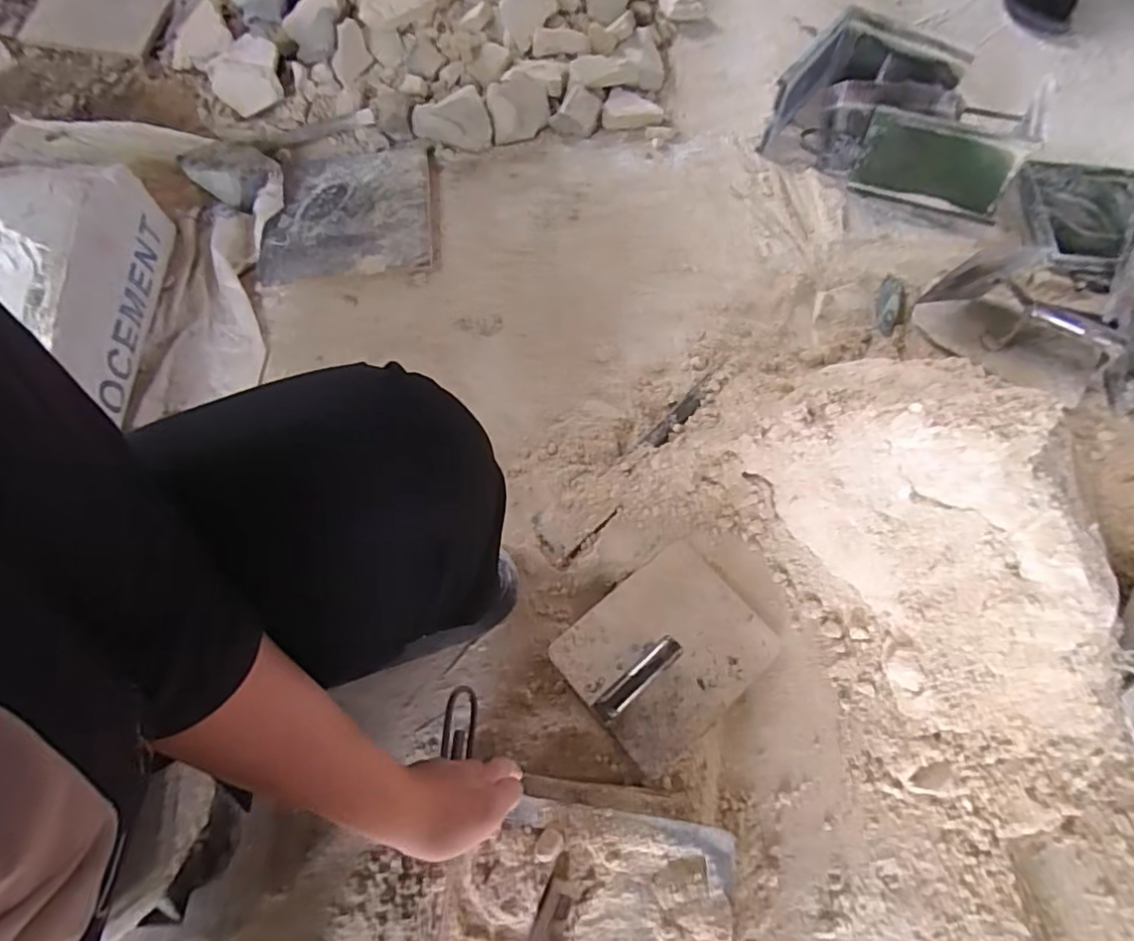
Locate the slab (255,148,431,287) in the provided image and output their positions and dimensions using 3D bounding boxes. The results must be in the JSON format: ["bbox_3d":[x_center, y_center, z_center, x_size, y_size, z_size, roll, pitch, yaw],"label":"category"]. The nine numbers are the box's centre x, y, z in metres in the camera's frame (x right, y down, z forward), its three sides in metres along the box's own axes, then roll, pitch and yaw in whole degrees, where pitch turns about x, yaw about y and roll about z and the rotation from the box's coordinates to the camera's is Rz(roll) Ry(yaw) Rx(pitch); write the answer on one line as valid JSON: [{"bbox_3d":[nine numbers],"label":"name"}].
[{"bbox_3d":[-0.331,-0.391,0.888,0.242,0.025,0.249,-6,67,-2],"label":"slab"}]

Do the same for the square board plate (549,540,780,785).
[{"bbox_3d":[0.108,0.182,0.608,0.204,0.070,0.168,-38,72,-14],"label":"square board plate"}]

